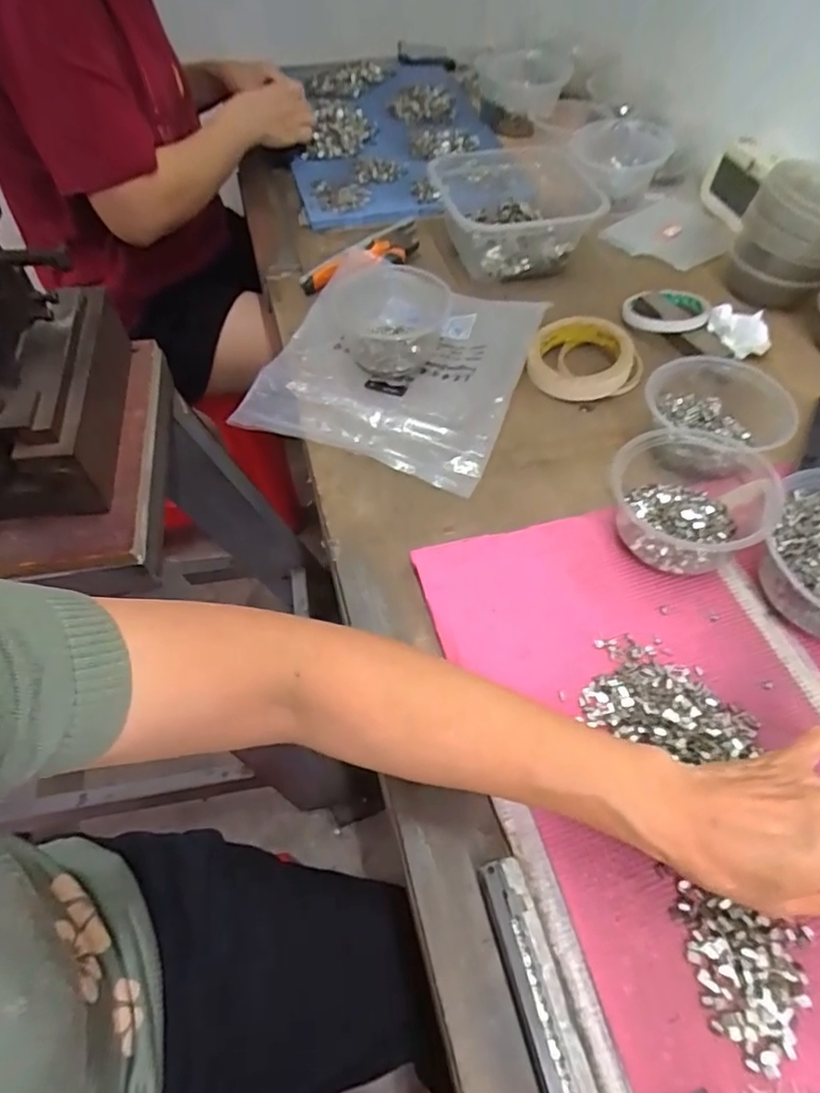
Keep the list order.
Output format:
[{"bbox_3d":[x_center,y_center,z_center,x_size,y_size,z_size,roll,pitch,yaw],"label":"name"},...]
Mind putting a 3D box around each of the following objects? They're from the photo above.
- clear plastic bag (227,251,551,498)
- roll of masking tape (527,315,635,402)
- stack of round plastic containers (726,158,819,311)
[{"bbox_3d":[-0.013,-0.189,0.595,0.237,0.034,0.259,19,57,12],"label":"clear plastic bag"},{"bbox_3d":[0.168,-0.187,0.594,0.094,0.024,0.097,1,55,-1],"label":"roll of masking tape"},{"bbox_3d":[0.417,-0.330,0.644,0.117,0.123,0.127,27,59,18],"label":"stack of round plastic containers"}]

